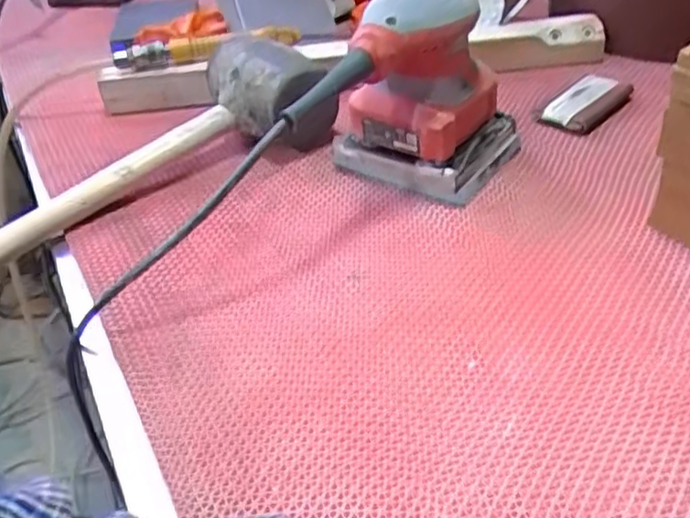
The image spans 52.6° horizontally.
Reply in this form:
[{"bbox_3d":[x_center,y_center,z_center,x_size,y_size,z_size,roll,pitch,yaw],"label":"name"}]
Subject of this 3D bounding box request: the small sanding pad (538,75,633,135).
[{"bbox_3d":[0.210,-0.136,0.606,0.088,0.018,0.040,-34,46,-29],"label":"small sanding pad"}]

